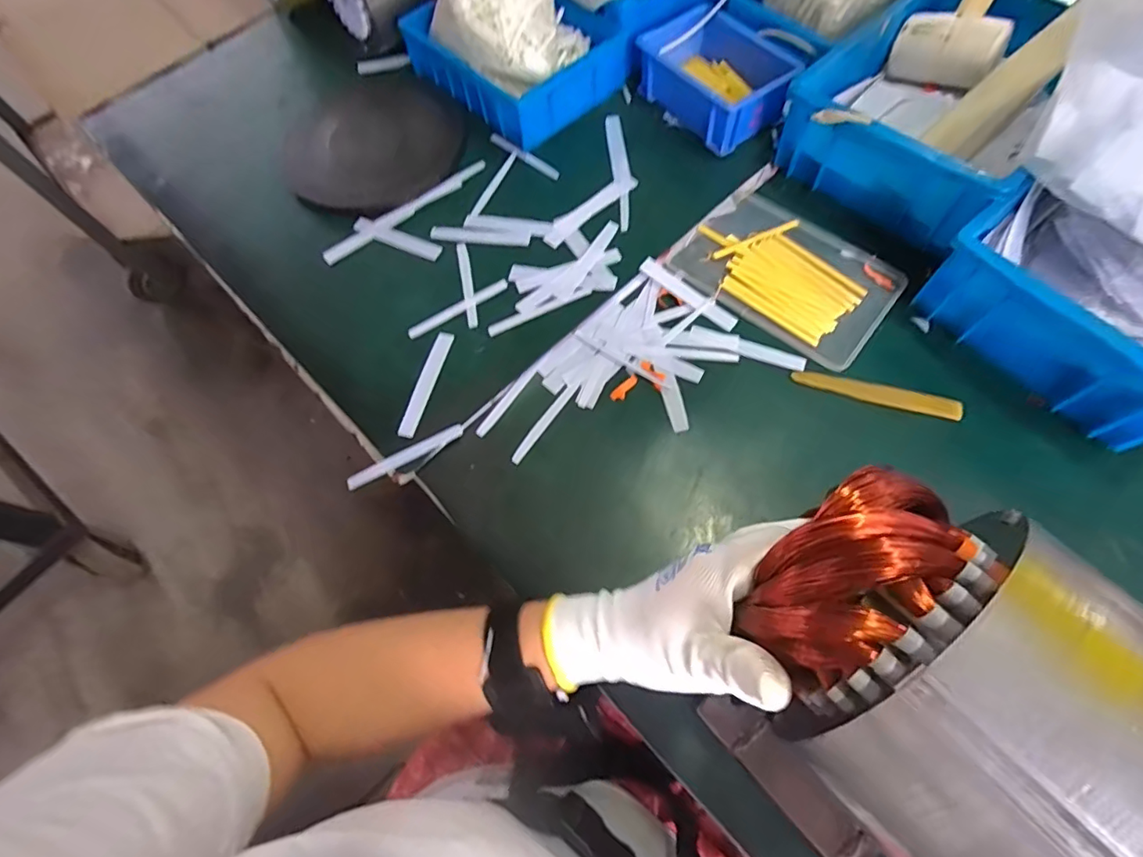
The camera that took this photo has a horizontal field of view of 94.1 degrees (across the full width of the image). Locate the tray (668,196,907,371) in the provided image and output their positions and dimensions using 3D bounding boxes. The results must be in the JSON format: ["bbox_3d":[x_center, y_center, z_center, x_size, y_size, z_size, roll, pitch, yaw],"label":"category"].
[{"bbox_3d":[0.194,-0.141,0.475,0.175,0.009,0.129,38,74,18],"label":"tray"}]

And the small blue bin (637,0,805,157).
[{"bbox_3d":[0.145,-0.353,0.537,0.098,0.055,0.141,-33,68,-11],"label":"small blue bin"}]

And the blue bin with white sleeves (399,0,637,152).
[{"bbox_3d":[-0.058,-0.413,0.536,0.153,0.125,0.189,-41,70,-13],"label":"blue bin with white sleeves"}]

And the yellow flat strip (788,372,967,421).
[{"bbox_3d":[0.245,-0.030,0.427,0.126,0.004,0.018,15,68,10],"label":"yellow flat strip"}]

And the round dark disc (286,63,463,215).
[{"bbox_3d":[-0.202,-0.308,0.561,0.184,0.015,0.198,-1,66,3],"label":"round dark disc"}]

